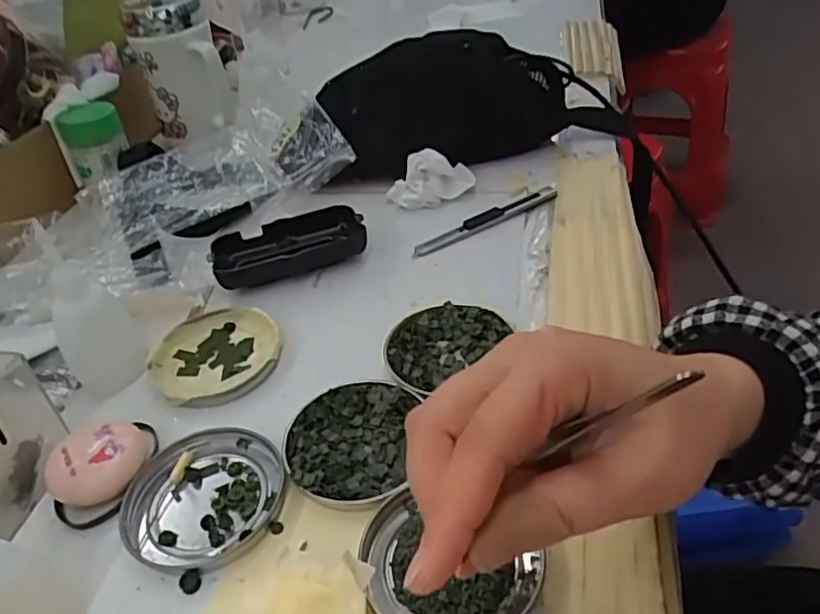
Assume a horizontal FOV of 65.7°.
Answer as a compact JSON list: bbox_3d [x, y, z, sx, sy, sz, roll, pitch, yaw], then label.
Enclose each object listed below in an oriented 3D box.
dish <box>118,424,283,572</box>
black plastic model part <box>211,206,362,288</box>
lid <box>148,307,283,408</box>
[{"bbox_3d":[-0.104,0.095,0.320,0.076,0.008,0.075,-4,40,3],"label":"dish"},{"bbox_3d":[-0.090,-0.044,0.472,0.108,0.025,0.053,-16,41,-11],"label":"black plastic model part"},{"bbox_3d":[-0.123,0.029,0.402,0.078,0.013,0.081,-4,40,3],"label":"lid"}]

